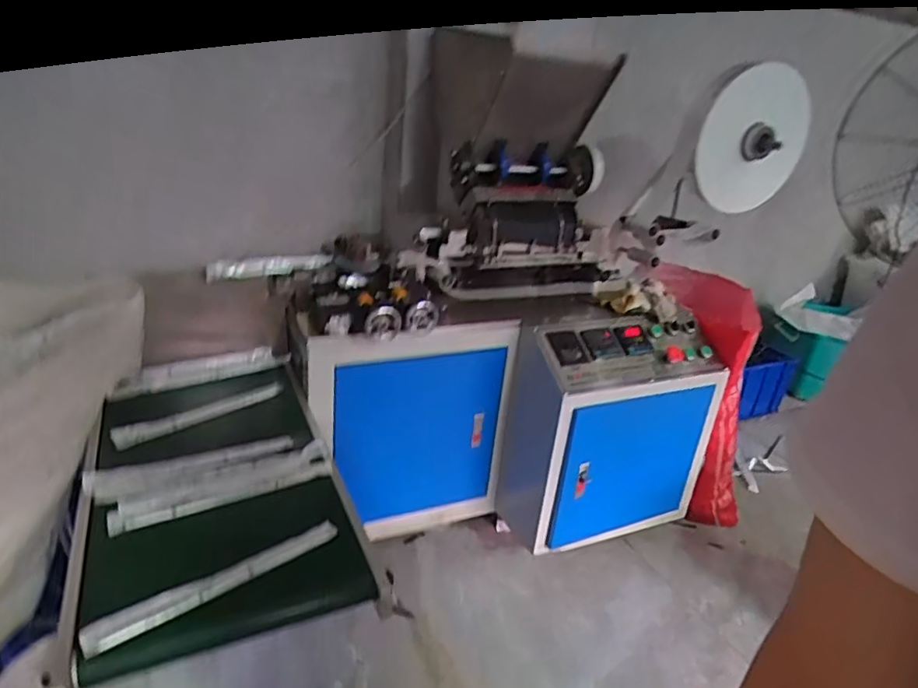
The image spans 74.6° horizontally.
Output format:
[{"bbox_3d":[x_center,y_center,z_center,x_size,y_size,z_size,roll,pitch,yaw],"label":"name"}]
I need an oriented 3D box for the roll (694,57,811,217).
[{"bbox_3d":[0.725,-0.494,1.467,0.315,0.332,0.045,-1,24,-20],"label":"roll"}]

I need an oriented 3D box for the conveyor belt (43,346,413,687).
[{"bbox_3d":[-0.372,0.200,0.925,0.350,0.108,0.634,-5,26,-25],"label":"conveyor belt"}]

